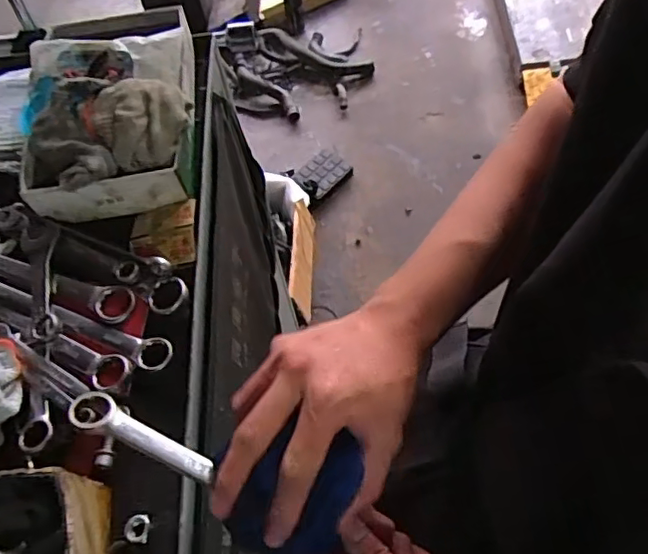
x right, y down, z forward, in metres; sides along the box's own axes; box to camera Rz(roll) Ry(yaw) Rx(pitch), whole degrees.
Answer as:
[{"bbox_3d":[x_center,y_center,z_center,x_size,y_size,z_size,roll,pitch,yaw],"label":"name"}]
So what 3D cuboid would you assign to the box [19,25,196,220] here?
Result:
[{"bbox_3d":[-0.202,-0.150,0.541,0.159,0.076,0.170,-11,61,0],"label":"box"}]

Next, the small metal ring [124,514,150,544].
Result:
[{"bbox_3d":[-0.127,0.171,0.398,0.016,0.004,0.018,12,52,-22],"label":"small metal ring"}]

